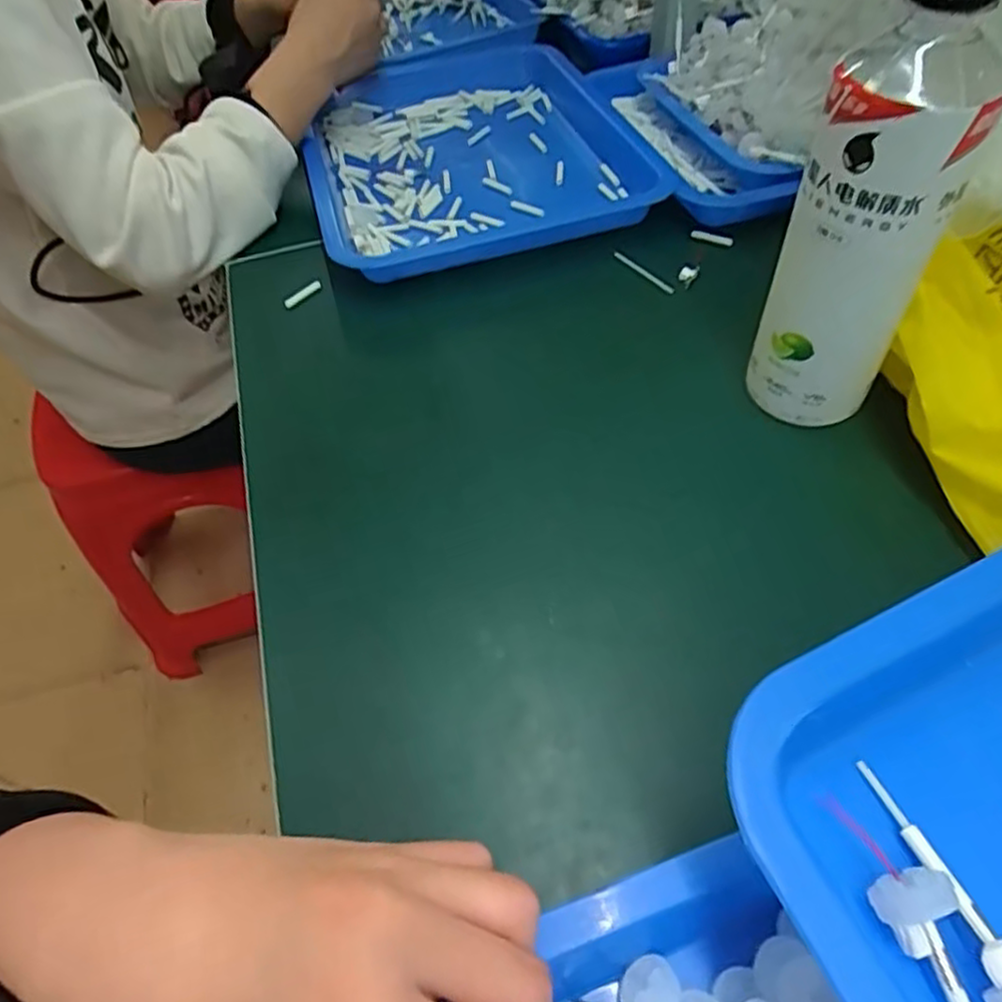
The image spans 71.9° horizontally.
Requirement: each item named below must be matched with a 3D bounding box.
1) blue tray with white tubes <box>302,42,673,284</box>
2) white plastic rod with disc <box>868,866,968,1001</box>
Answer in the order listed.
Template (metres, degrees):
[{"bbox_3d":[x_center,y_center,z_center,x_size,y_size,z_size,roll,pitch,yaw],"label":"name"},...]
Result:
[{"bbox_3d":[-0.026,-0.315,0.602,0.279,0.034,0.357,-14,53,-6],"label":"blue tray with white tubes"},{"bbox_3d":[0.118,0.130,0.174,0.020,0.015,0.065,-16,69,-8],"label":"white plastic rod with disc"}]

